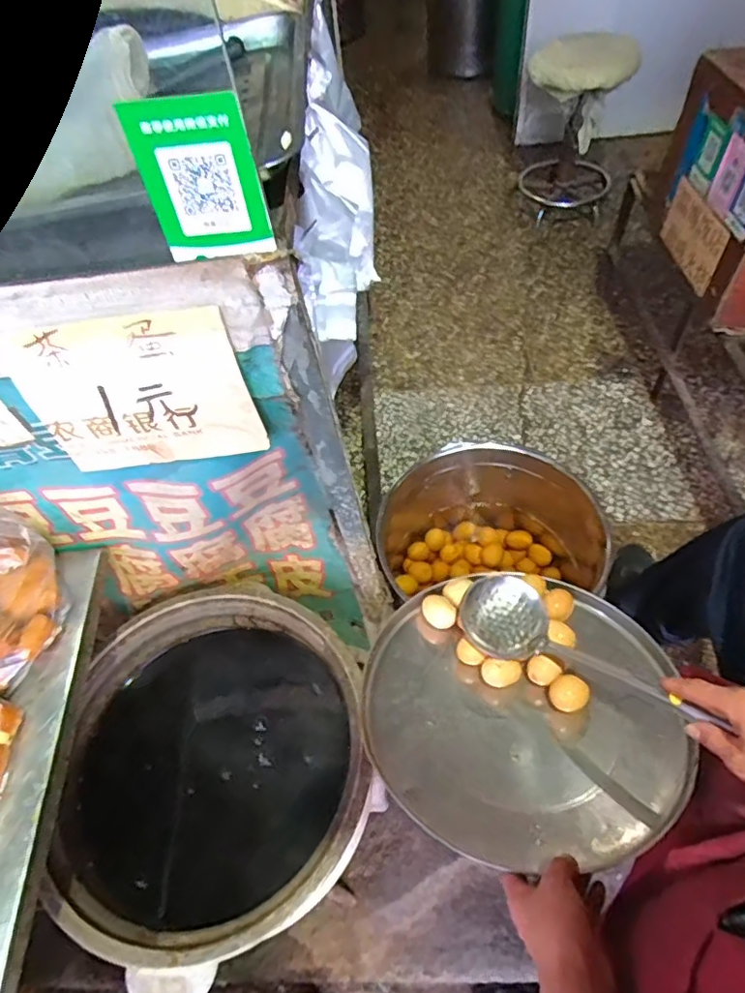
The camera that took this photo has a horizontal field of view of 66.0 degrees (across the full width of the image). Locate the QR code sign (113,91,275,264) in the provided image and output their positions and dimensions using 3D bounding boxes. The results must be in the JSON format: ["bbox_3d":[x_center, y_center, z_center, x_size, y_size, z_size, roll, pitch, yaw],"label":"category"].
[{"bbox_3d":[-0.119,-0.217,0.399,0.079,0.105,0.004,-5,53,5],"label":"QR code sign"}]

